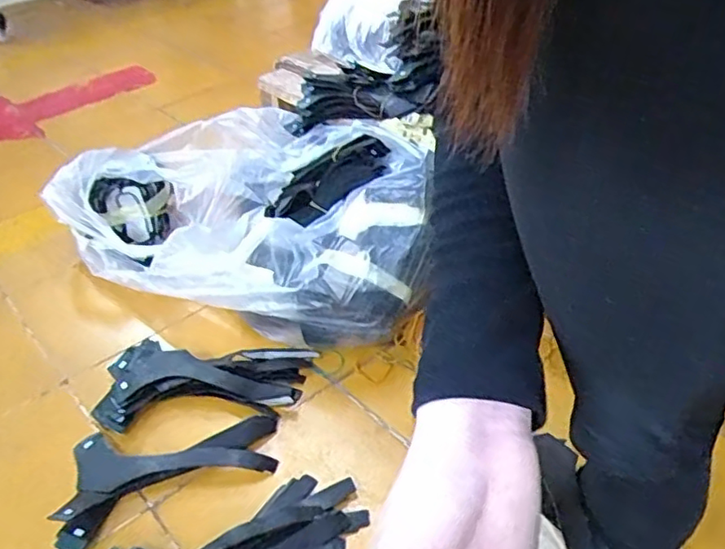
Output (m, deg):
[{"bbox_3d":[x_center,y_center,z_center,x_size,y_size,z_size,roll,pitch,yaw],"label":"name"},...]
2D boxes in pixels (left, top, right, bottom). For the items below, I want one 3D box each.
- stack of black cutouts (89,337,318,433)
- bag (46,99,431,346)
[{"bbox_3d":[-0.159,0.098,0.647,0.201,0.023,0.107,-3,38,3],"label":"stack of black cutouts"},{"bbox_3d":[-0.120,-0.073,0.799,0.464,0.146,0.304,16,43,26],"label":"bag"}]

